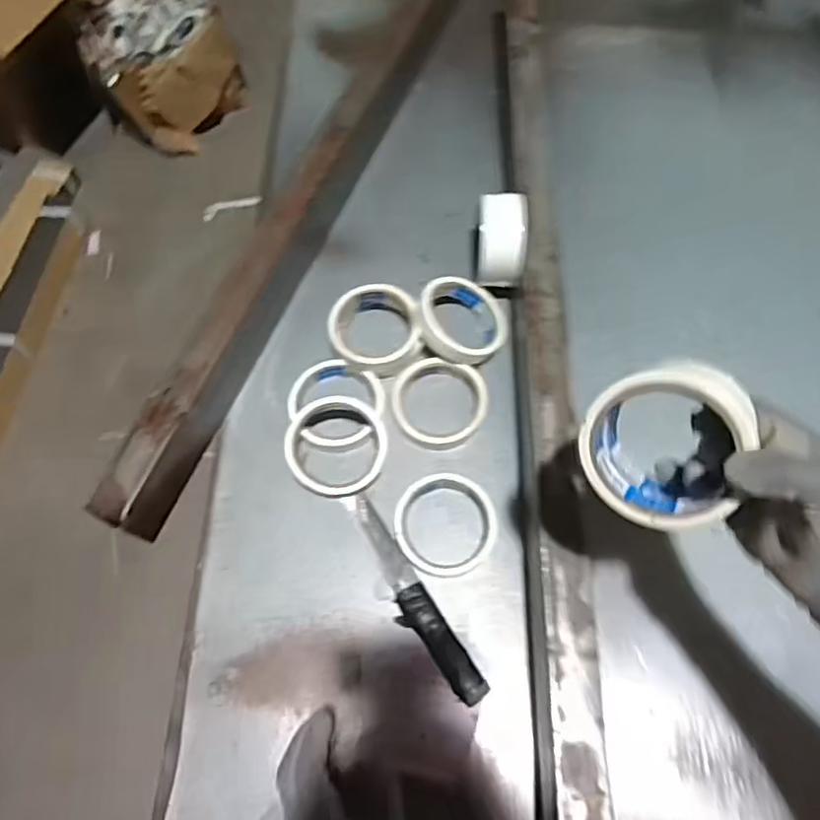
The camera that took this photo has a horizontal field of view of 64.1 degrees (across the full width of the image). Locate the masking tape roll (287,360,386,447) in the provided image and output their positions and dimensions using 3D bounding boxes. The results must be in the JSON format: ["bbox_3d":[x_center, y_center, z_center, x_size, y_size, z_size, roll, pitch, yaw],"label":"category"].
[{"bbox_3d":[-0.073,-0.007,0.640,0.093,0.017,0.084,19,68,8],"label":"masking tape roll"}]

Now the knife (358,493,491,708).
[{"bbox_3d":[0.001,0.163,0.571,0.032,0.013,0.196,-29,70,-12],"label":"knife"}]

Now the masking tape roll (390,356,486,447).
[{"bbox_3d":[0.030,-0.008,0.639,0.091,0.019,0.091,0,66,0],"label":"masking tape roll"}]

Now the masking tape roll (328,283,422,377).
[{"bbox_3d":[-0.035,-0.079,0.663,0.089,0.044,0.086,0,66,0],"label":"masking tape roll"}]

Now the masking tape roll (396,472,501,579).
[{"bbox_3d":[0.033,0.103,0.594,0.091,0.016,0.093,0,66,0],"label":"masking tape roll"}]

